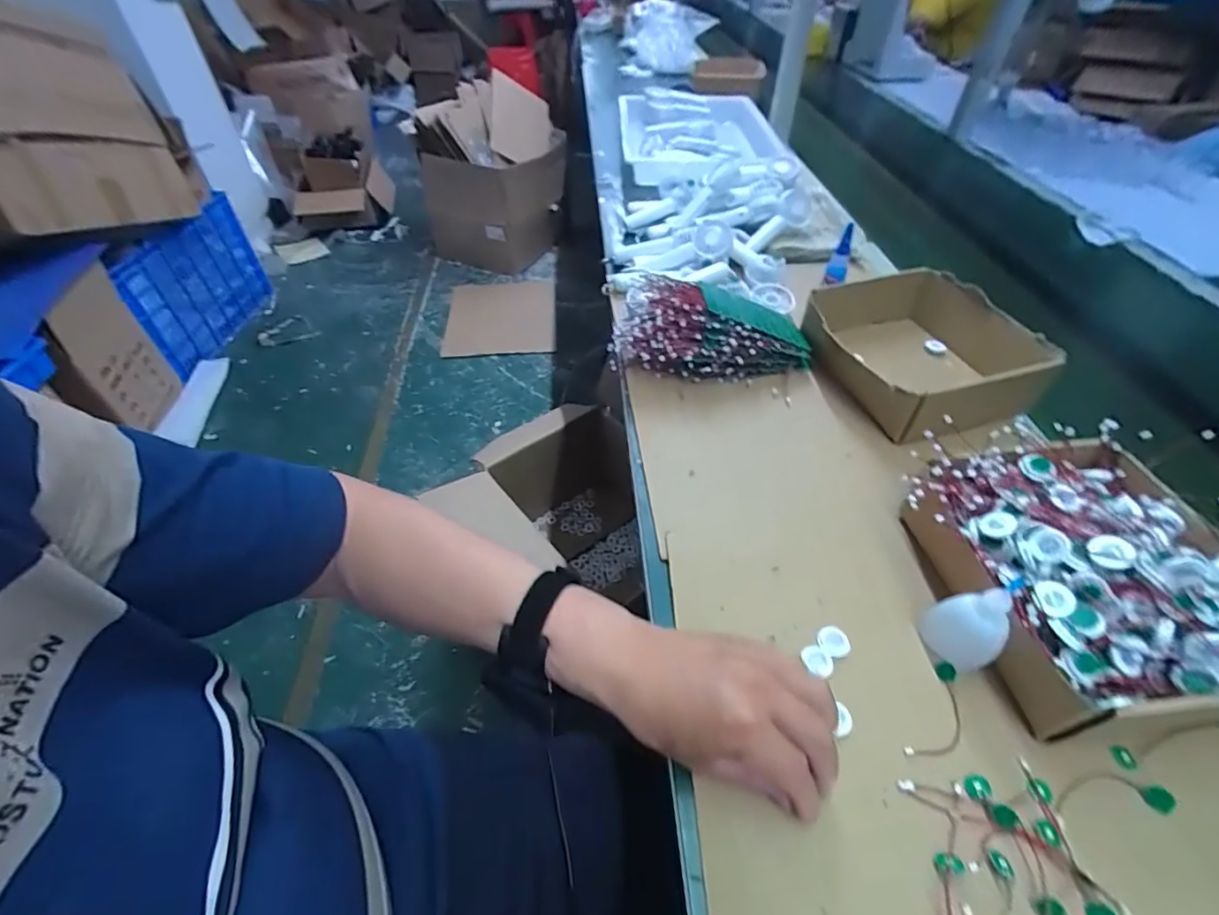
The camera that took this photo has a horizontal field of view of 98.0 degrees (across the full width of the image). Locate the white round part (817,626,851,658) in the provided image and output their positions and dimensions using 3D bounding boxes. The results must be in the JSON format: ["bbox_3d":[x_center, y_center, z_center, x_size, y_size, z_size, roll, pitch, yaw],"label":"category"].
[{"bbox_3d":[0.176,0.144,0.415,0.024,0.004,0.023,-1,44,1],"label":"white round part"}]

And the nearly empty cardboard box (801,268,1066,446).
[{"bbox_3d":[0.348,-0.127,0.604,0.203,0.071,0.210,-8,44,-7],"label":"nearly empty cardboard box"}]

